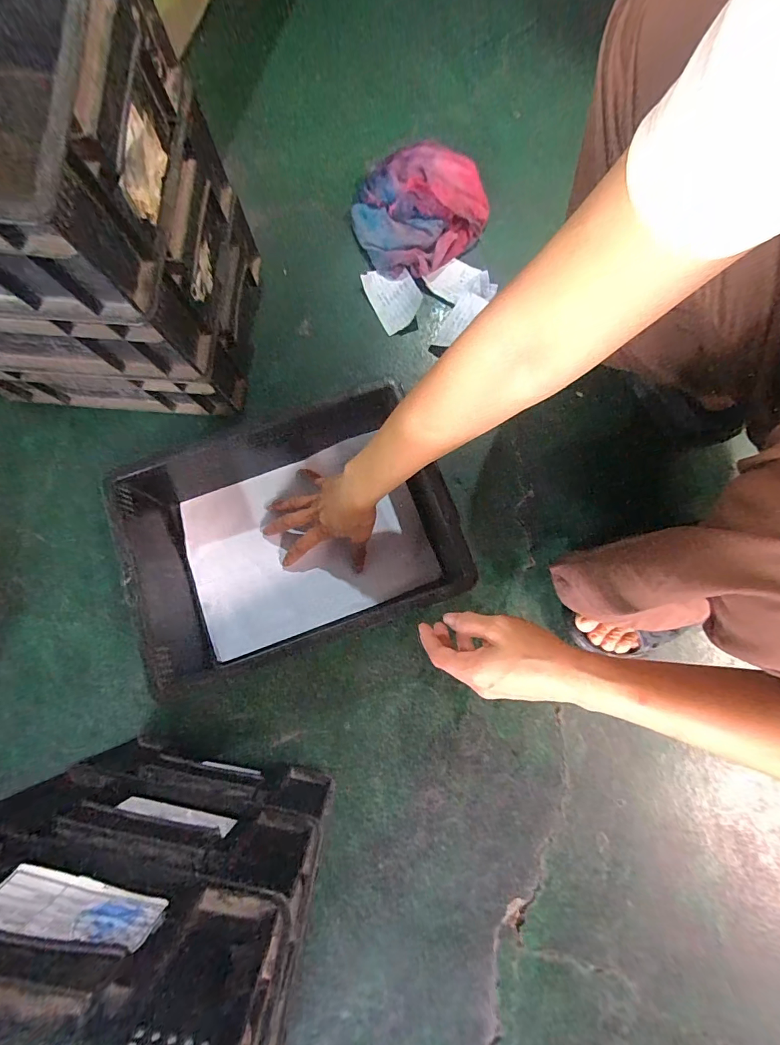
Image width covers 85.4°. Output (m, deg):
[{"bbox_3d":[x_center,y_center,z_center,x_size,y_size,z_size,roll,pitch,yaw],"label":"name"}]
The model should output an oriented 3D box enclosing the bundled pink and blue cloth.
[{"bbox_3d":[0.038,-0.458,0.609,0.195,0.053,0.172,-39,81,-7],"label":"bundled pink and blue cloth"}]

